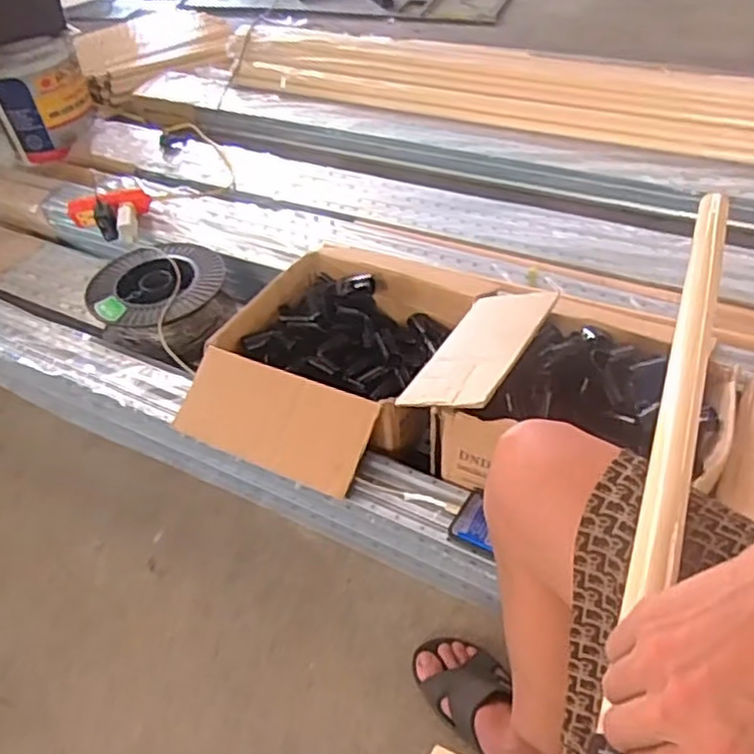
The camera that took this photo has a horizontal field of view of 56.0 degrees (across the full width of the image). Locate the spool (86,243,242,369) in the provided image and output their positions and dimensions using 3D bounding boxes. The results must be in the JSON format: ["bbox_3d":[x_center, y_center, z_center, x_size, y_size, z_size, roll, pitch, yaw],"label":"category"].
[{"bbox_3d":[-0.394,-0.139,1.287,0.233,0.107,0.231,-3,44,3],"label":"spool"}]

